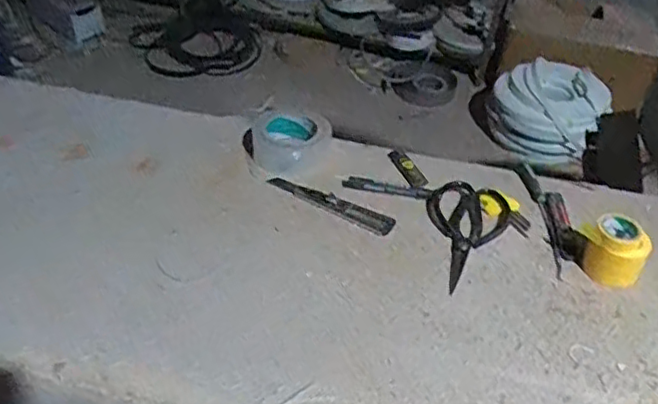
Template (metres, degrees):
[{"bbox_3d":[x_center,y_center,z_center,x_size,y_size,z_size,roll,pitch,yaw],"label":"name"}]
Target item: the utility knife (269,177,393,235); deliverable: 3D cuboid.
[{"bbox_3d":[0.004,0.001,0.865,0.190,0.019,0.033,21,45,18],"label":"utility knife"}]

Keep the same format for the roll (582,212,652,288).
[{"bbox_3d":[0.342,0.057,0.760,0.058,0.066,0.063,2,42,-2],"label":"roll"}]

